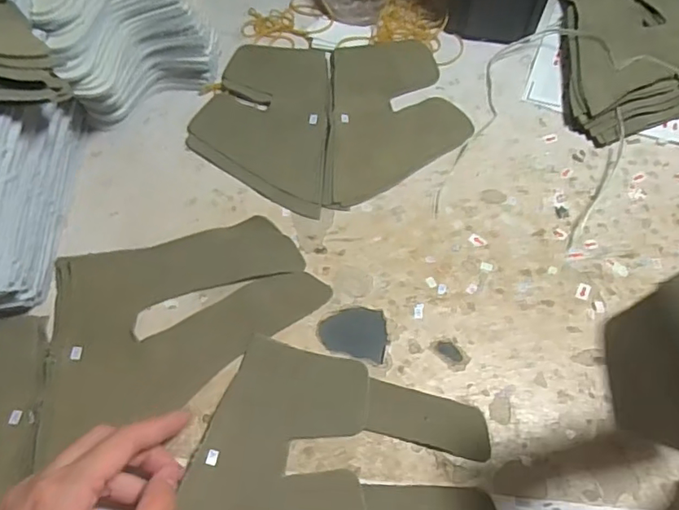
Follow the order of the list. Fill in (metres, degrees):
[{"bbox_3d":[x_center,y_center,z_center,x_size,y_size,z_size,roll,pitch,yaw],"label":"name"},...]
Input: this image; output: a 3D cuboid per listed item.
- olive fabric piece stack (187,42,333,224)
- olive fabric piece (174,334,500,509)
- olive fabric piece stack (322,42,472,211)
[{"bbox_3d":[-0.060,-0.105,0.425,0.102,0.005,0.159,3,62,3],"label":"olive fabric piece stack"},{"bbox_3d":[-0.005,0.108,0.305,0.173,0.015,0.127,-5,62,-1],"label":"olive fabric piece"},{"bbox_3d":[0.044,-0.103,0.422,0.102,0.008,0.156,3,62,2],"label":"olive fabric piece stack"}]

